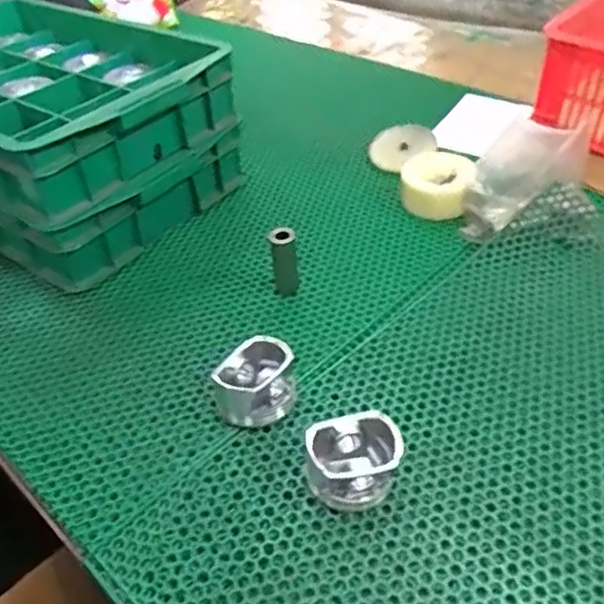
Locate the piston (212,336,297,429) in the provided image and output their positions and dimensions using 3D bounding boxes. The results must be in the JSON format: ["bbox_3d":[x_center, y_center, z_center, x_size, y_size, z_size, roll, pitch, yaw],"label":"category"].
[{"bbox_3d":[-0.042,0.076,0.595,0.076,0.053,0.070,-3,42,3],"label":"piston"}]

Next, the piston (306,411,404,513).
[{"bbox_3d":[0.043,0.132,0.522,0.075,0.048,0.061,-9,42,-4],"label":"piston"}]

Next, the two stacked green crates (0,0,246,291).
[{"bbox_3d":[-0.362,-0.256,0.888,0.514,0.198,0.348,25,50,29],"label":"two stacked green crates"}]

